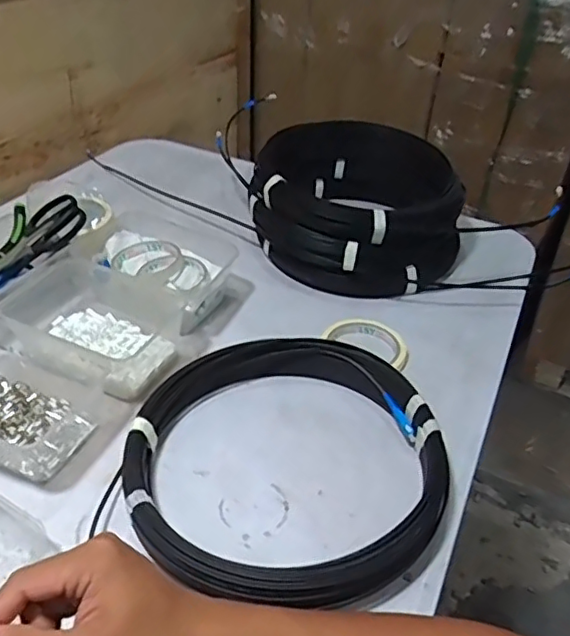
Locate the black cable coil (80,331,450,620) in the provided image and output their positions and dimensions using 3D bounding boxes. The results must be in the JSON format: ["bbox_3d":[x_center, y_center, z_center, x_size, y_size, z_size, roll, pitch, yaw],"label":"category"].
[{"bbox_3d":[-0.001,0.120,0.526,0.288,0.056,0.264,3,37,-2],"label":"black cable coil"}]

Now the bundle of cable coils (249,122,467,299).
[{"bbox_3d":[0.098,-0.149,0.815,0.275,0.133,0.253,12,38,10],"label":"bundle of cable coils"}]

